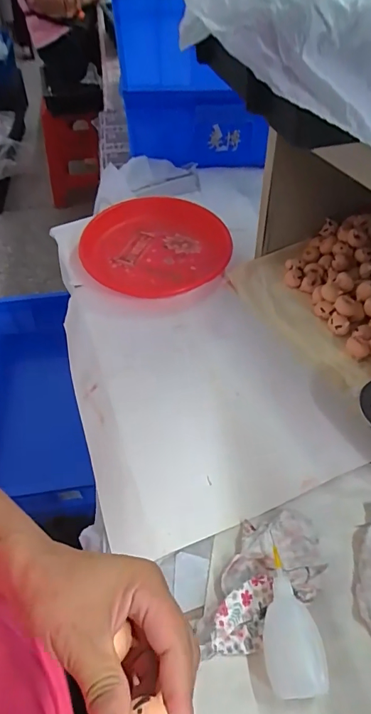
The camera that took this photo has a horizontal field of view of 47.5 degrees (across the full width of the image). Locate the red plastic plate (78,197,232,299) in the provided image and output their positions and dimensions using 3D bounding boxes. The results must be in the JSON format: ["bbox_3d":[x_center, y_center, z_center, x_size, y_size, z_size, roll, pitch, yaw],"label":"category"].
[{"bbox_3d":[-0.049,-0.189,0.707,0.239,0.043,0.239,-2,51,2],"label":"red plastic plate"}]

